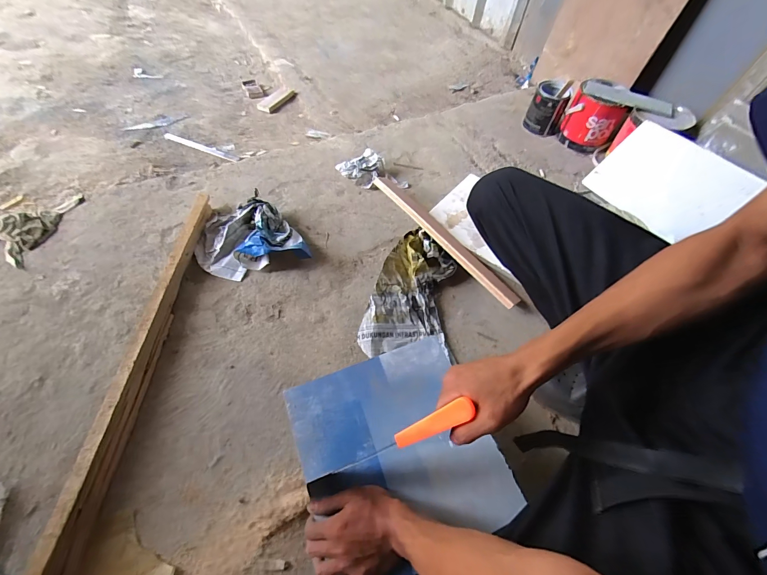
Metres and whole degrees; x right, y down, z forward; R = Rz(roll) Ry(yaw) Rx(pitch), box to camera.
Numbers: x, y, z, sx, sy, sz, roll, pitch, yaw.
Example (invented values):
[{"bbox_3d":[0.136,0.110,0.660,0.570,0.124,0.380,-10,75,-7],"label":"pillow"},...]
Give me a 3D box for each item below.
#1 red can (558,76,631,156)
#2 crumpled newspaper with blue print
[{"bbox_3d":[0.667,-0.545,1.087,0.163,0.166,0.145,21,58,9],"label":"red can"},{"bbox_3d":[-0.313,-0.124,0.780,0.232,0.076,0.194,-15,59,-14],"label":"crumpled newspaper with blue print"}]

